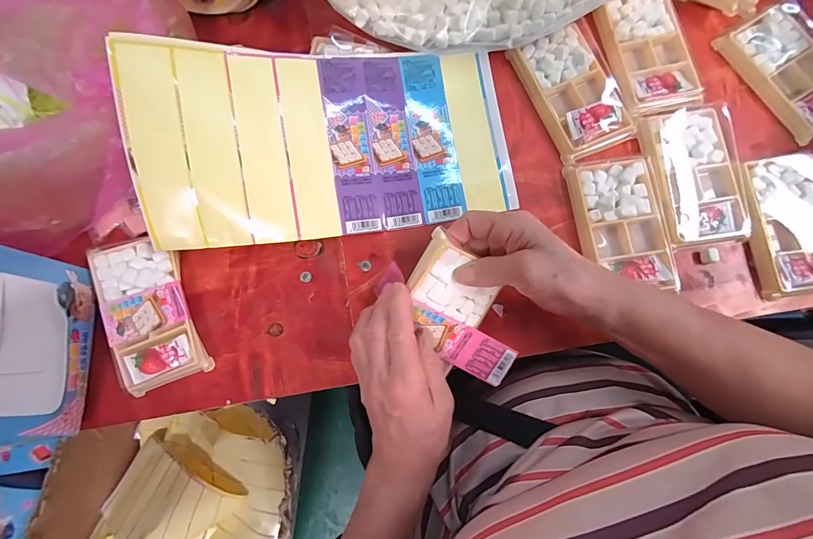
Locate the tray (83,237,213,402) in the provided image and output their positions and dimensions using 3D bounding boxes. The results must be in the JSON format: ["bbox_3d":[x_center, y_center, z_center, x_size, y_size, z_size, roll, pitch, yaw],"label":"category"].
[{"bbox_3d":[-0.233,0.036,0.342,0.073,0.023,0.137,-20,81,-2],"label":"tray"}]

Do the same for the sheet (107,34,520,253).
[{"bbox_3d":[-0.067,-0.118,0.348,0.326,0.033,0.168,-8,91,-14],"label":"sheet"}]

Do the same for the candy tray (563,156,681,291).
[{"bbox_3d":[0.203,-0.043,0.354,0.077,0.013,0.128,-10,81,-1],"label":"candy tray"}]

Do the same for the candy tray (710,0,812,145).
[{"bbox_3d":[0.393,-0.203,0.380,0.079,0.018,0.133,-31,82,-4],"label":"candy tray"}]

